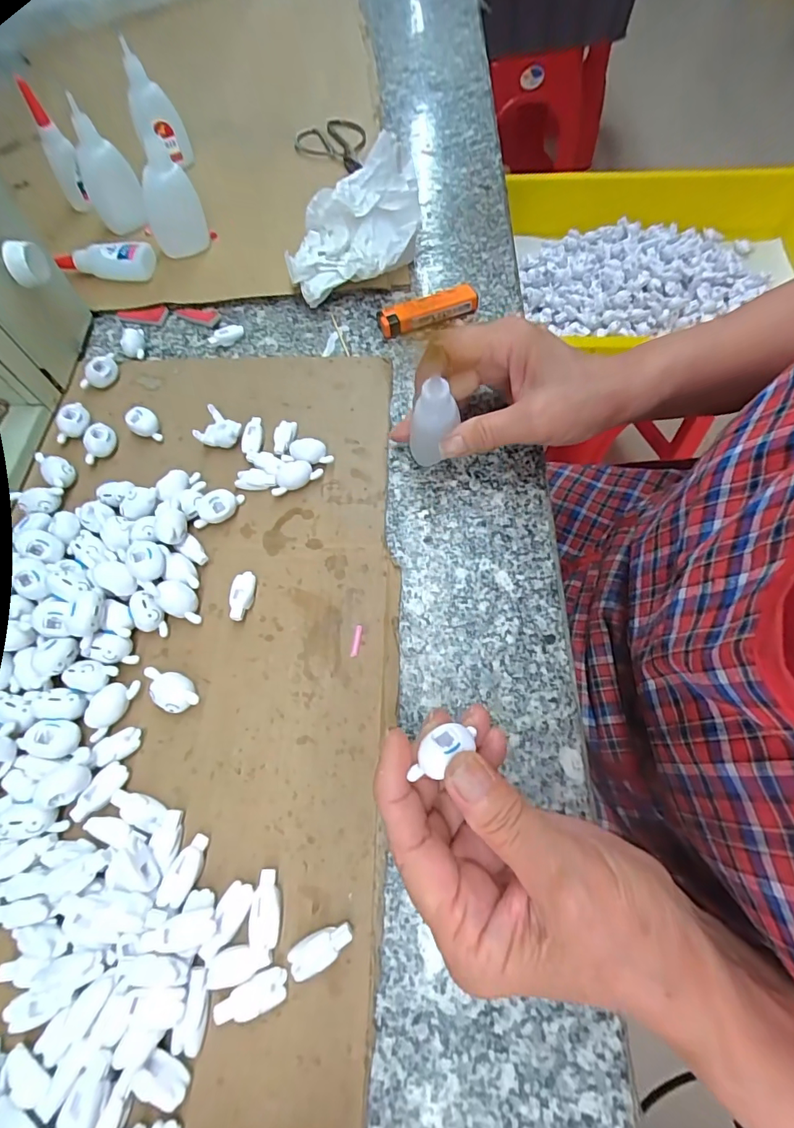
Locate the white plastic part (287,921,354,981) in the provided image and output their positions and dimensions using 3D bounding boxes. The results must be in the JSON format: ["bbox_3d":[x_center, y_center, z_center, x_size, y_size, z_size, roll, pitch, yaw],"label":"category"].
[{"bbox_3d":[-0.033,0.167,0.203,0.029,0.008,0.013,-29,66,-6],"label":"white plastic part"}]

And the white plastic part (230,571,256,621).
[{"bbox_3d":[-0.090,0.019,0.275,0.012,0.011,0.029,-6,66,4],"label":"white plastic part"}]

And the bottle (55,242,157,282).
[{"bbox_3d":[-0.249,-0.256,0.399,0.079,0.024,0.025,-5,66,5],"label":"bottle"}]

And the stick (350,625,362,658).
[{"bbox_3d":[-0.023,0.043,0.265,0.004,0.004,0.019,6,67,9],"label":"stick"}]

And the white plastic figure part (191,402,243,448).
[{"bbox_3d":[-0.123,-0.090,0.322,0.027,0.016,0.024,32,74,18],"label":"white plastic figure part"}]

